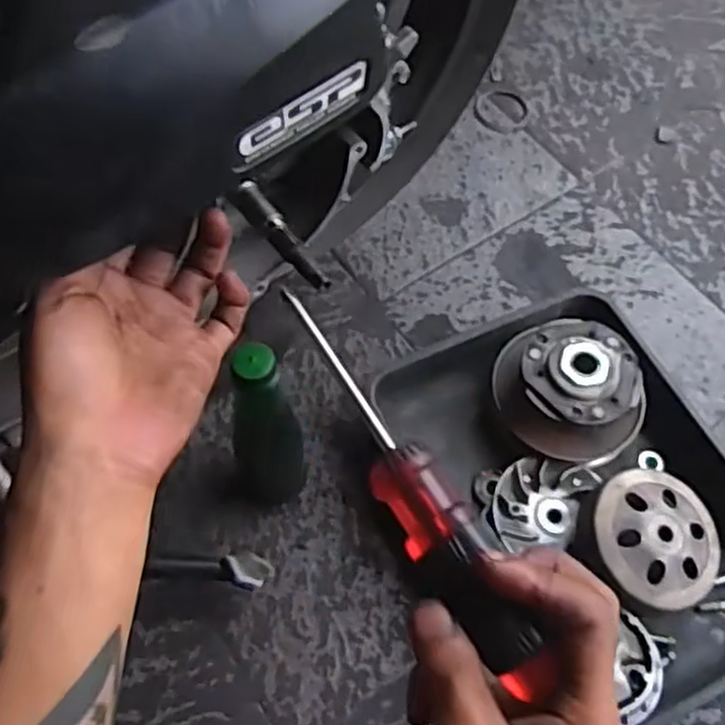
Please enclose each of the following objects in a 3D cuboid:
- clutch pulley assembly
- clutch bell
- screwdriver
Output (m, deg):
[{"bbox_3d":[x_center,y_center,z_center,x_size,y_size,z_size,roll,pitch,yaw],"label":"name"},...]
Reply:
[{"bbox_3d":[0.192,0.023,0.685,0.130,0.082,0.131,-19,64,-13],"label":"clutch pulley assembly"},{"bbox_3d":[0.244,0.150,0.628,0.105,0.053,0.111,2,62,-3],"label":"clutch bell"},{"bbox_3d":[0.017,0.045,0.296,0.027,0.030,0.179,-26,66,-16],"label":"screwdriver"}]

